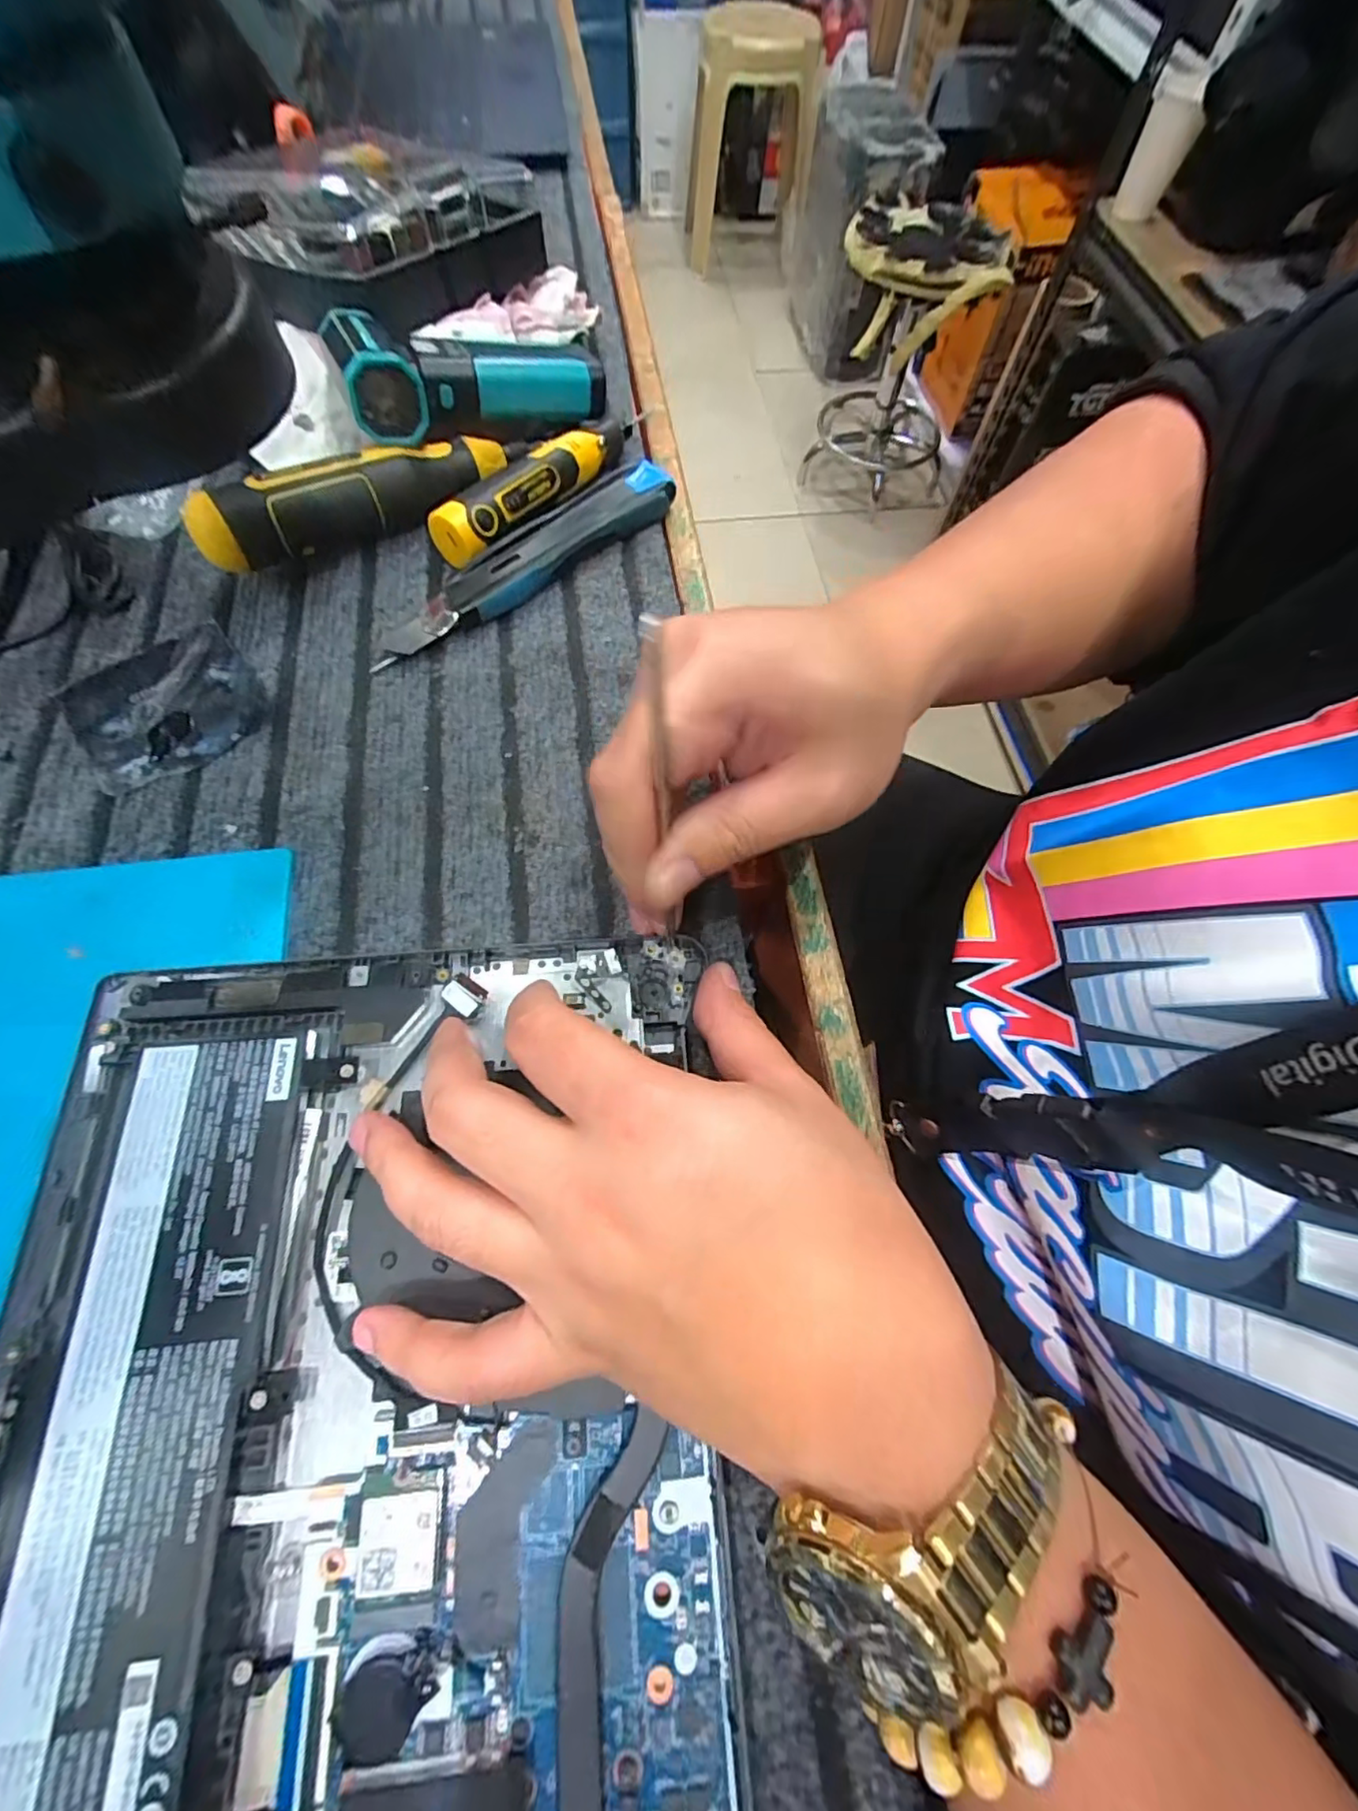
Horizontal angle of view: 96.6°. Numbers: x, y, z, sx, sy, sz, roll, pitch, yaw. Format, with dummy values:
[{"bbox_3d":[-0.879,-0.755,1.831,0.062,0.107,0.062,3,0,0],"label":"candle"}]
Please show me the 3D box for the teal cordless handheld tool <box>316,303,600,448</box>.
[{"bbox_3d":[-0.110,-0.292,0.325,0.135,0.044,0.068,-19,69,-10],"label":"teal cordless handheld tool"}]

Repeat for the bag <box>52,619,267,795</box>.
[{"bbox_3d":[-0.243,-0.095,0.287,0.077,0.004,0.077,-36,72,-16],"label":"bag"}]

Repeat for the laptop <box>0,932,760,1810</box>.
[{"bbox_3d":[-0.092,0.179,0.170,0.217,0.012,0.348,-4,67,-4],"label":"laptop"}]

